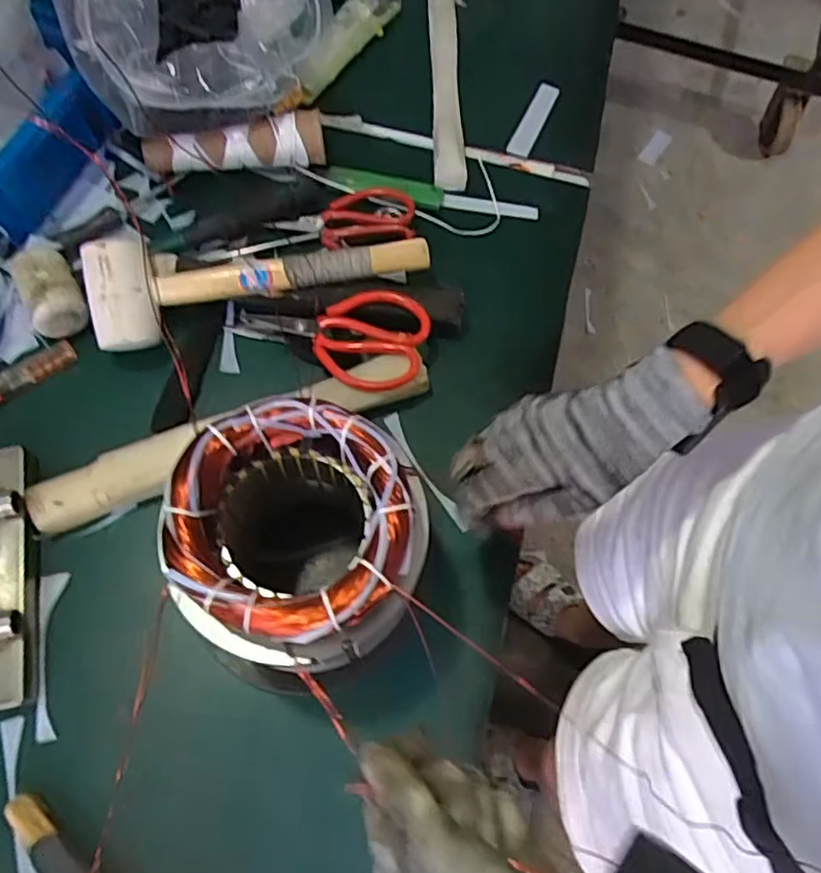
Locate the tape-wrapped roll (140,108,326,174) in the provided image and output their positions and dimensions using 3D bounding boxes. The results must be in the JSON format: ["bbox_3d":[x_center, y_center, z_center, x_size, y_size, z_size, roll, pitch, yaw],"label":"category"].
[{"bbox_3d":[-0.170,-0.280,0.634,0.176,0.037,0.049,-17,70,-9],"label":"tape-wrapped roll"}]

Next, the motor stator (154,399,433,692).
[{"bbox_3d":[-0.067,0.079,0.439,0.135,0.196,0.138,-3,69,-4],"label":"motor stator"}]

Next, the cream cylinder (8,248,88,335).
[{"bbox_3d":[-0.320,-0.129,0.572,0.048,0.041,0.083,-27,73,-12],"label":"cream cylinder"}]

